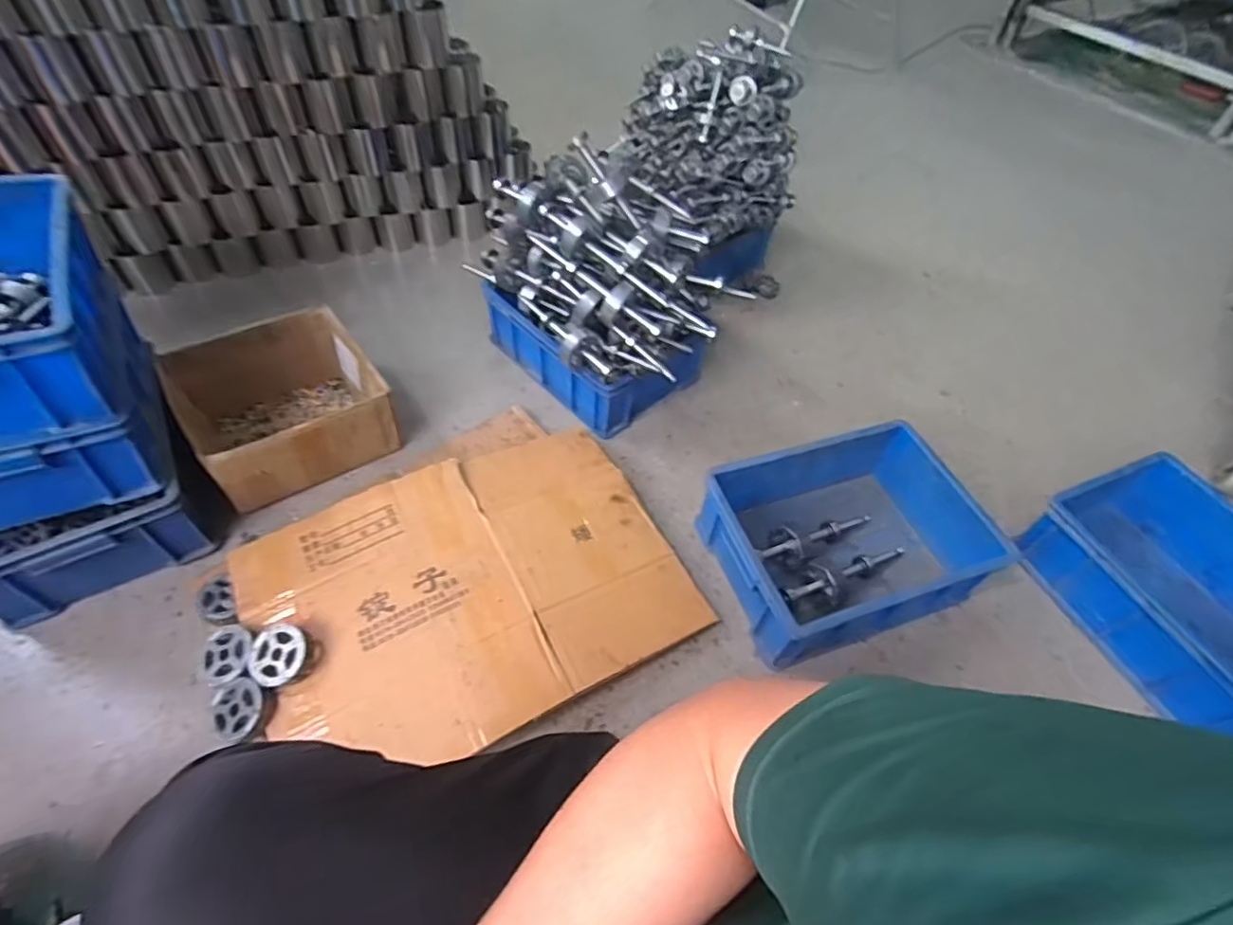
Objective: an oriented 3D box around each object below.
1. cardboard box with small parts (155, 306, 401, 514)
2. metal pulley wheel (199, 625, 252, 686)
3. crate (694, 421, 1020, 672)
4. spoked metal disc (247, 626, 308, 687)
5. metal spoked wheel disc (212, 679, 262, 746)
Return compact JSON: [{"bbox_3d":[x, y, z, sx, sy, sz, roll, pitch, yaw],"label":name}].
[{"bbox_3d":[-0.605,-0.109,1.101,0.305,0.137,0.323,-29,59,-24],"label":"cardboard box with small parts"},{"bbox_3d":[-0.528,0.260,0.820,0.068,0.032,0.077,-1,52,-6],"label":"metal pulley wheel"},{"bbox_3d":[0.369,0.121,0.986,0.400,0.143,0.281,-15,55,-16],"label":"crate"},{"bbox_3d":[-0.449,0.255,0.803,0.076,0.018,0.080,-14,63,4],"label":"spoked metal disc"},{"bbox_3d":[-0.490,0.320,0.777,0.069,0.022,0.078,-10,65,0],"label":"metal spoked wheel disc"}]

